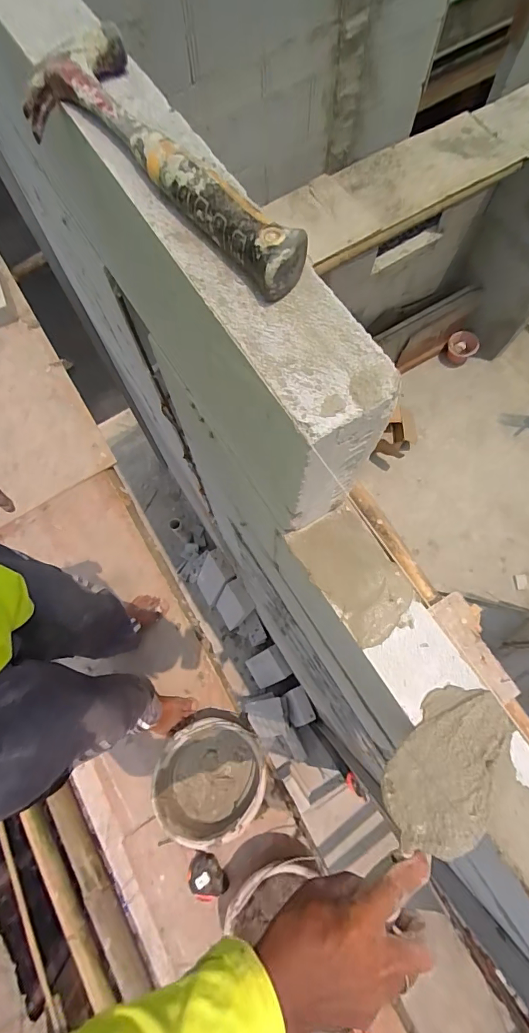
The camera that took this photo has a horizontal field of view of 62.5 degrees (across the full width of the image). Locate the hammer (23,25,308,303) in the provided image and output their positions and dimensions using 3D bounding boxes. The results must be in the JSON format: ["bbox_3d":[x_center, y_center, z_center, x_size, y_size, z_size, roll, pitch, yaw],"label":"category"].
[{"bbox_3d":[-0.085,-0.248,0.301,0.093,0.037,0.294,-30,74,-9],"label":"hammer"}]

